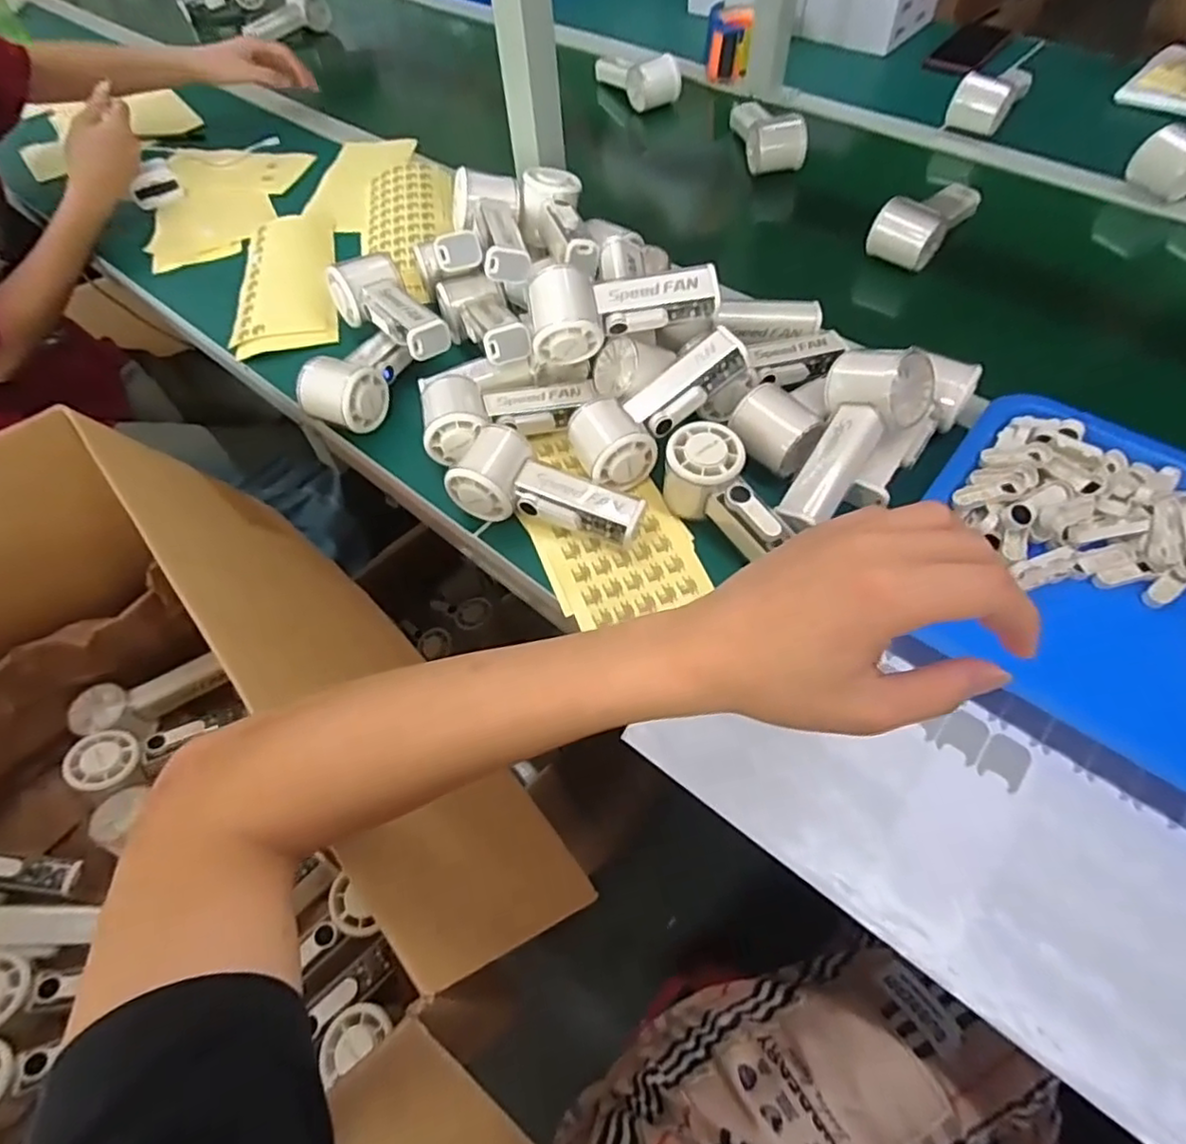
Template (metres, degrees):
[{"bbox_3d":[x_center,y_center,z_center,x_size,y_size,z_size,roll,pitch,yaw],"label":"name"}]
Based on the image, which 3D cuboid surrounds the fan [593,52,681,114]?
[{"bbox_3d":[0.063,-0.722,0.926,0.074,0.047,0.148,-20,59,-10],"label":"fan"}]

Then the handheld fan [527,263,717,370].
[{"bbox_3d":[0.023,-0.217,0.526,0.147,0.049,0.059,-12,58,-5],"label":"handheld fan"}]

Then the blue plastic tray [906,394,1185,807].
[{"bbox_3d":[0.392,0.022,0.432,0.321,0.038,0.257,32,64,20],"label":"blue plastic tray"}]

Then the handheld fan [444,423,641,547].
[{"bbox_3d":[-0.033,-0.059,0.504,0.148,0.054,0.074,23,61,16],"label":"handheld fan"}]

